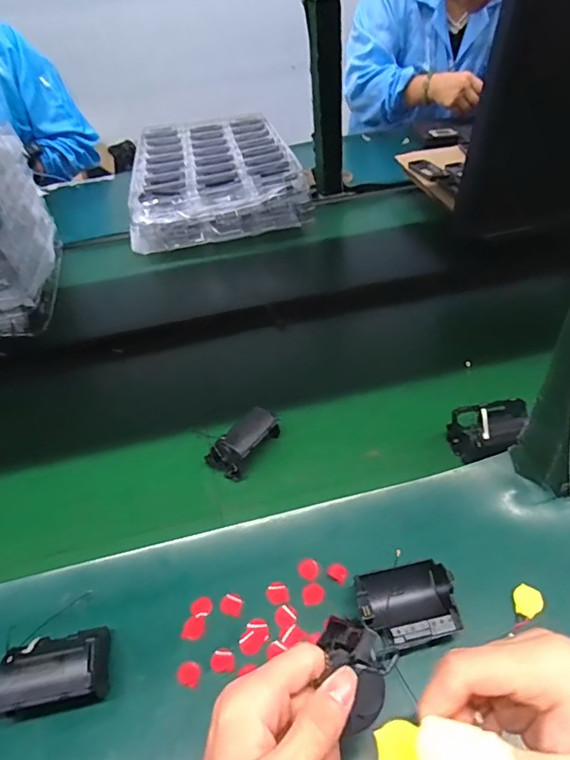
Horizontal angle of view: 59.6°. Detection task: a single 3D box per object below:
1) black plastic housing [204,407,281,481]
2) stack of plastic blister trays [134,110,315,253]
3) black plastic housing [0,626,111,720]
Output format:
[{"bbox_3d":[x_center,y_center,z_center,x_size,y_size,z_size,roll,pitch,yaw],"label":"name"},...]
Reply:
[{"bbox_3d":[-0.042,0.061,0.502,0.048,0.037,0.077,28,52,30],"label":"black plastic housing"},{"bbox_3d":[-0.155,-0.420,0.998,0.308,0.084,0.455,-12,43,-7],"label":"stack of plastic blister trays"},{"bbox_3d":[-0.161,0.203,0.348,0.065,0.040,0.048,-10,43,-5],"label":"black plastic housing"}]

